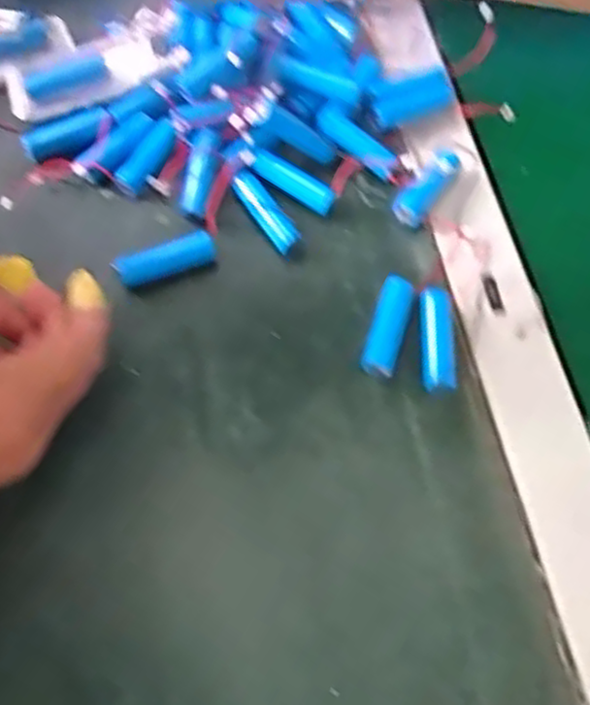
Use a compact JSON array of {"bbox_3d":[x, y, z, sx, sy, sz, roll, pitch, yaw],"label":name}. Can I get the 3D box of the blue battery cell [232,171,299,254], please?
[{"bbox_3d":[-0.016,-0.077,0.389,0.012,0.012,0.051,-31,67,-16],"label":"blue battery cell"}]

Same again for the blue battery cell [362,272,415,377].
[{"bbox_3d":[0.046,-0.012,0.357,0.017,0.012,0.051,15,63,7],"label":"blue battery cell"}]

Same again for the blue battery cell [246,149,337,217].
[{"bbox_3d":[-0.002,-0.095,0.398,0.051,0.012,0.012,29,66,13],"label":"blue battery cell"}]

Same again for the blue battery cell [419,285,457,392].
[{"bbox_3d":[0.071,-0.006,0.353,0.016,0.011,0.053,0,62,-1],"label":"blue battery cell"}]

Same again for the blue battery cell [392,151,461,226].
[{"bbox_3d":[0.070,-0.087,0.381,0.013,0.017,0.042,48,115,18],"label":"blue battery cell"}]

